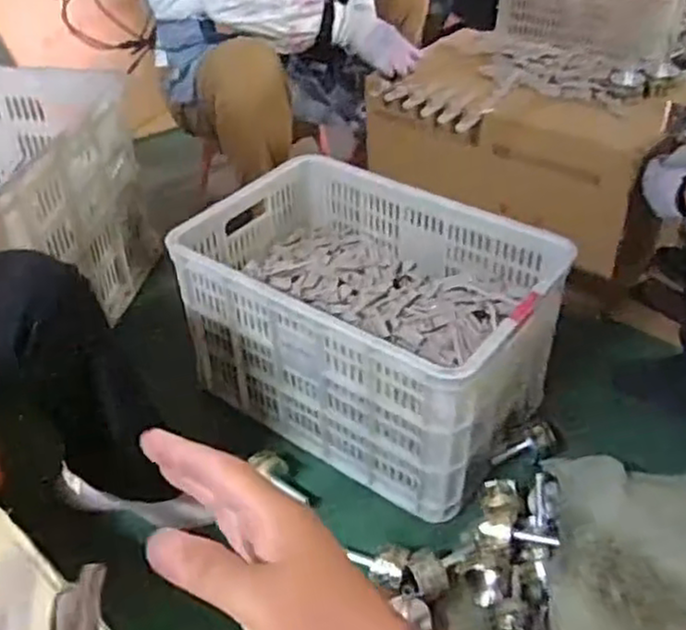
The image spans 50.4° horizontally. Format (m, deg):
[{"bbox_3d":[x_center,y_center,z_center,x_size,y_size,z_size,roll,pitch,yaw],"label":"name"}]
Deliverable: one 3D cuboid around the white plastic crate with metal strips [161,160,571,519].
[{"bbox_3d":[0.037,0.004,1.175,0.532,0.285,0.353,24,47,28],"label":"white plastic crate with metal strips"}]

